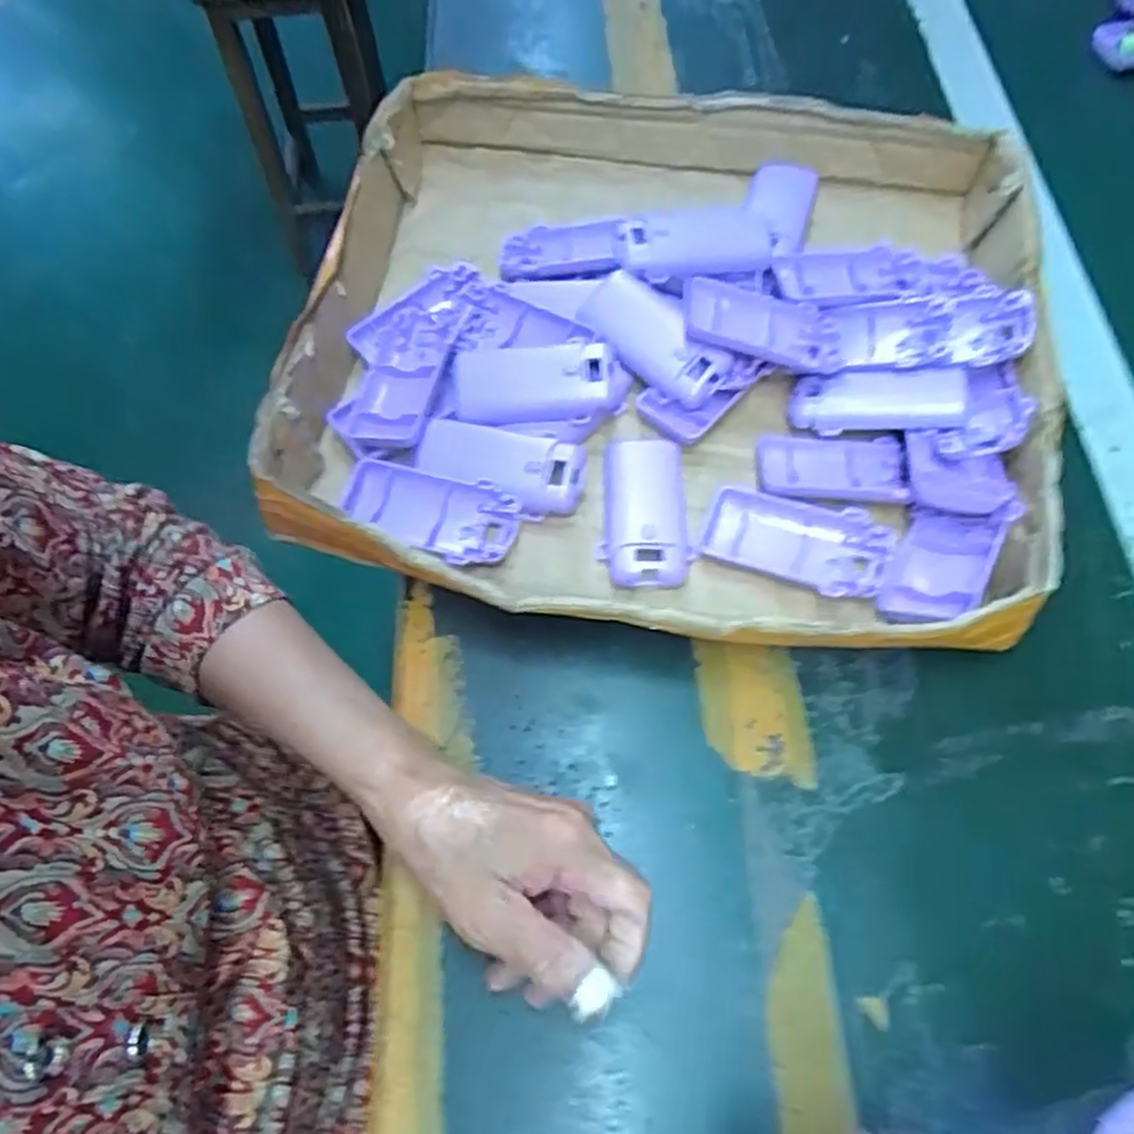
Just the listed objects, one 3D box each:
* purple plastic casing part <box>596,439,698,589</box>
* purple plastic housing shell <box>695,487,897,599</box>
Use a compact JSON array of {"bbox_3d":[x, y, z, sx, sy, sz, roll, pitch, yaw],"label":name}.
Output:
[{"bbox_3d":[0.042,-0.031,0.431,0.048,0.018,0.091,-3,65,0],"label":"purple plastic casing part"},{"bbox_3d":[0.120,-0.012,0.418,0.092,0.022,0.049,20,67,11],"label":"purple plastic housing shell"}]

